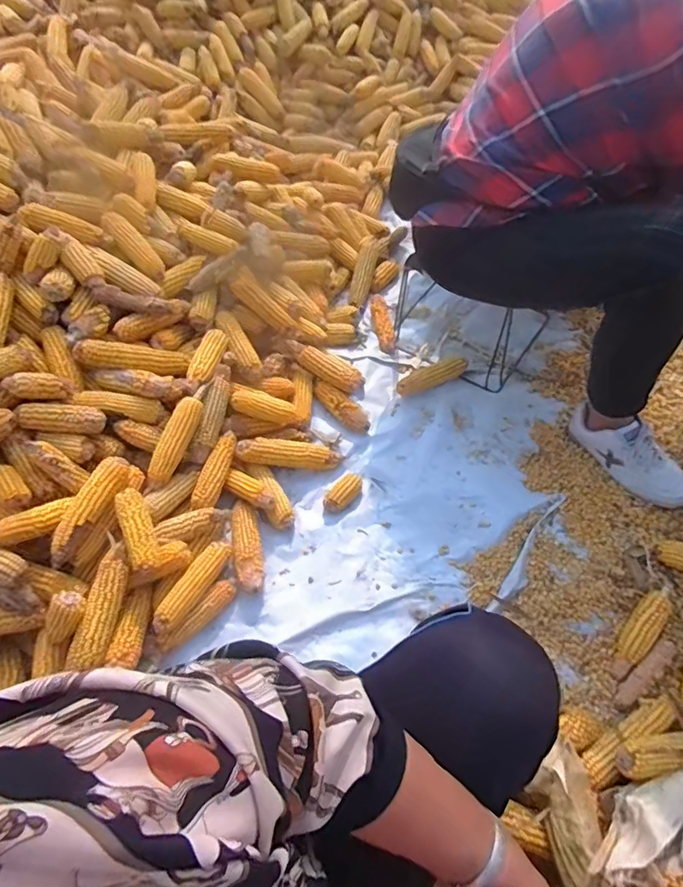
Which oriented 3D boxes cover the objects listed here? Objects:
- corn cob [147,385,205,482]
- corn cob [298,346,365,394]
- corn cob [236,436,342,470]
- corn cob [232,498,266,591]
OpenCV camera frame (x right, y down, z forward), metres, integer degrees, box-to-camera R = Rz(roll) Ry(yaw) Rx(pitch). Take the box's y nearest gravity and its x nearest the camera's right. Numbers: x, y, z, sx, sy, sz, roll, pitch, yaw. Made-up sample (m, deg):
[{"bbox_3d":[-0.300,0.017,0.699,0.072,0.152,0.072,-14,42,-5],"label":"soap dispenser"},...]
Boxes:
[{"bbox_3d":[-0.306,-0.019,0.976,0.042,0.048,0.206,18,75,15],"label":"corn cob"},{"bbox_3d":[-0.021,-0.164,1.151,0.153,0.046,0.051,28,61,0],"label":"corn cob"},{"bbox_3d":[-0.105,0.018,1.062,0.211,0.043,0.053,6,54,-15],"label":"corn cob"},{"bbox_3d":[-0.174,0.196,0.976,0.054,0.048,0.174,-11,56,-3],"label":"corn cob"}]

